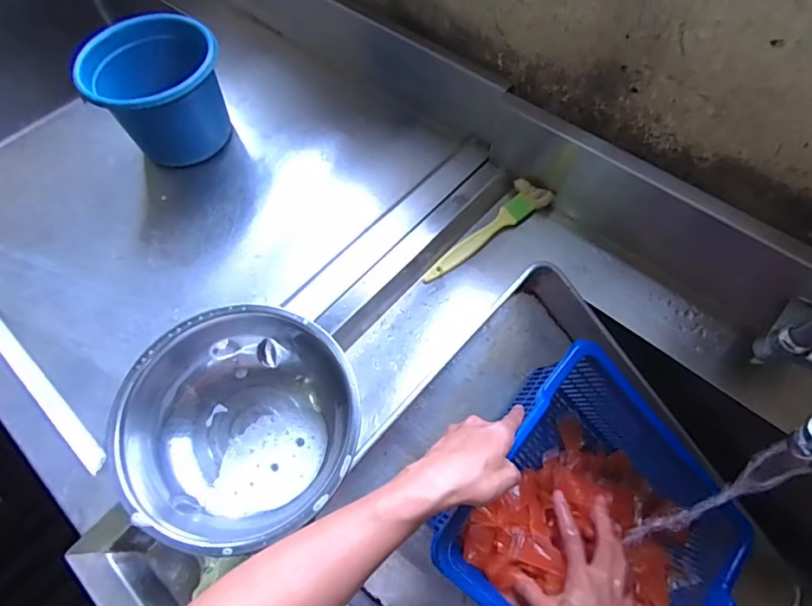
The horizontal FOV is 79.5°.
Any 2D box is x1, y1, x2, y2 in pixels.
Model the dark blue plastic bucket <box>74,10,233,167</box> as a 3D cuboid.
[{"bbox_3d":[-0.339,-0.301,0.695,0.174,0.133,0.155,-34,72,-10],"label":"dark blue plastic bucket"}]

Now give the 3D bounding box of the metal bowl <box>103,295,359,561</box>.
[{"bbox_3d":[-0.154,0.123,0.496,0.213,0.111,0.212,-1,70,2],"label":"metal bowl"}]

